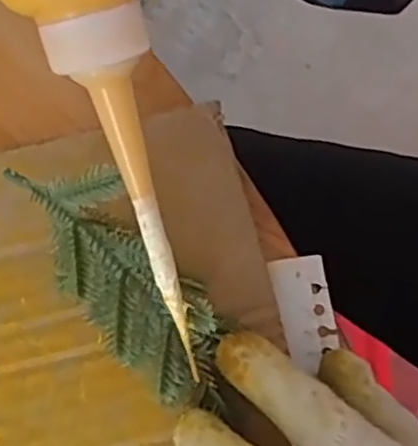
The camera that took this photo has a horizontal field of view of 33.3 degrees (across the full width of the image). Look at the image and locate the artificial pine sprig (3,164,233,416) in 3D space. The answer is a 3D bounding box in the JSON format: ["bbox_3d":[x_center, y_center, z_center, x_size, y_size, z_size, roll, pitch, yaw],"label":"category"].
[{"bbox_3d":[-0.030,0.020,0.251,0.040,0.036,0.108,-38,88,-9],"label":"artificial pine sprig"}]

